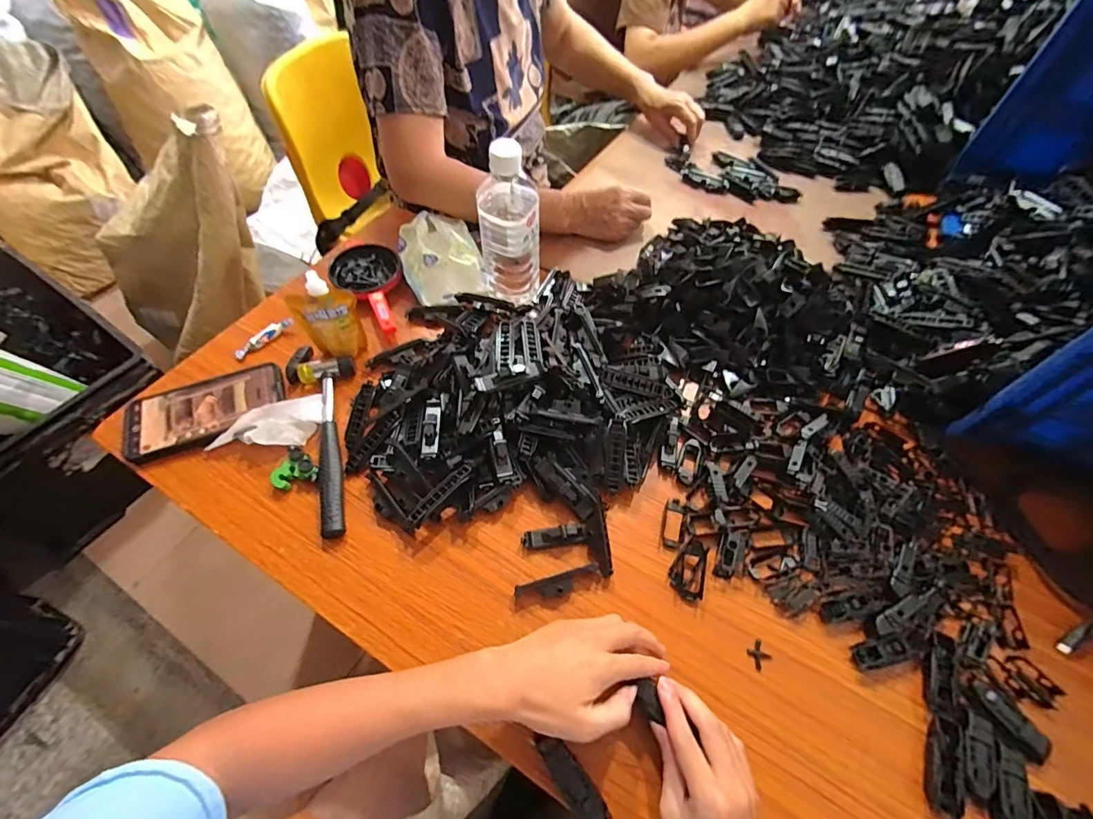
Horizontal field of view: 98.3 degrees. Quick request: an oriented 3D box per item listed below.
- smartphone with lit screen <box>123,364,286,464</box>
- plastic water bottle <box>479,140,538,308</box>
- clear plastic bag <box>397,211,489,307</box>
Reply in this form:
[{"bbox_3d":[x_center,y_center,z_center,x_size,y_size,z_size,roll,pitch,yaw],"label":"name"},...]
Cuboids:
[{"bbox_3d":[-0.376,-0.003,0.525,0.155,0.012,0.085,-18,58,-13],"label":"smartphone with lit screen"},{"bbox_3d":[-0.043,-0.207,0.553,0.067,0.206,0.071,-4,56,-4],"label":"plastic water bottle"},{"bbox_3d":[-0.144,-0.210,0.637,0.101,0.056,0.132,-14,57,-10],"label":"clear plastic bag"}]

